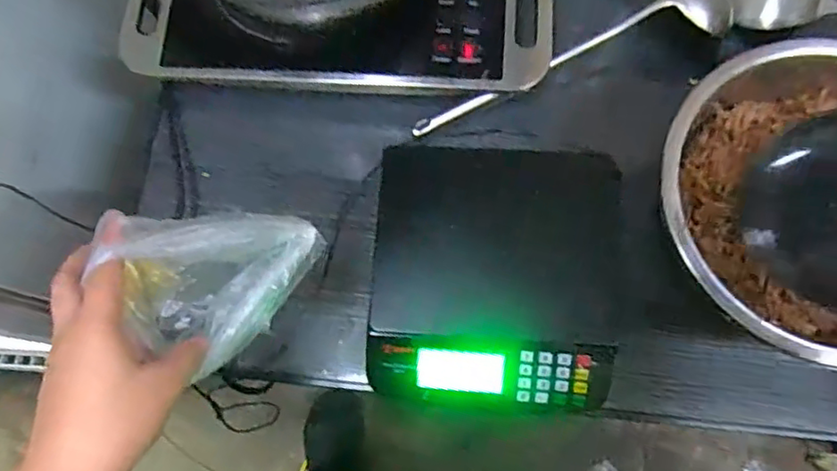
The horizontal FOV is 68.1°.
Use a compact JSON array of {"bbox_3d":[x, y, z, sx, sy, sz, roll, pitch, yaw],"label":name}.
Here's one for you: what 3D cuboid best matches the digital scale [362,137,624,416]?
[{"bbox_3d":[0.074,0.032,0.573,0.223,0.052,0.238,4,74,3],"label":"digital scale"}]

